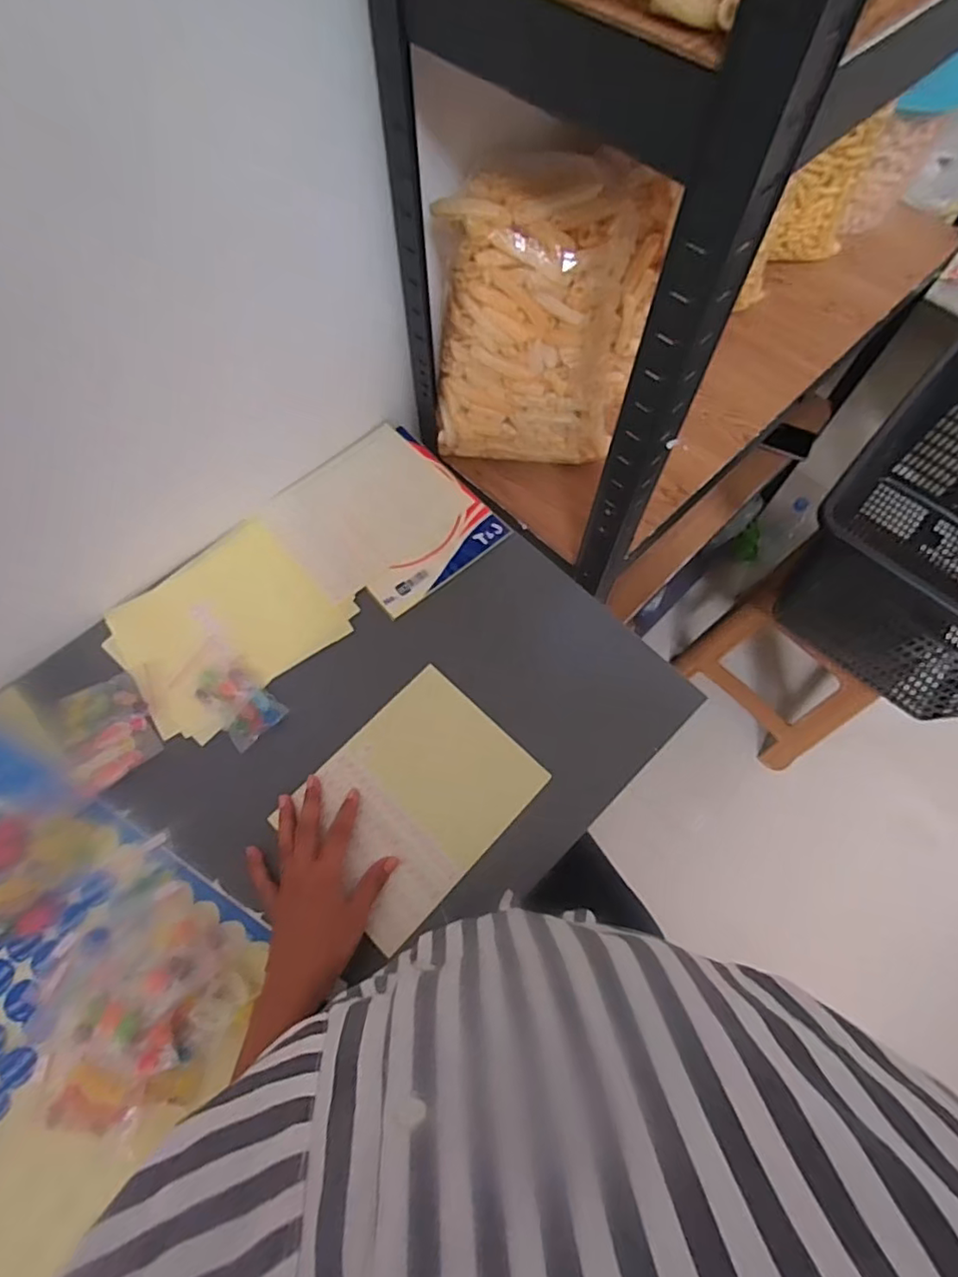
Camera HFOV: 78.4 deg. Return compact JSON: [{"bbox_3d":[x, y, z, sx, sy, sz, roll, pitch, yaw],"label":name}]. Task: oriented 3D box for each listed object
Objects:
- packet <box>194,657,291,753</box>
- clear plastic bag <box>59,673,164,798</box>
[{"bbox_3d":[-0.235,0.057,0.568,0.053,0.013,0.087,-42,73,-16],"label":"packet"},{"bbox_3d":[-0.351,0.087,0.551,0.076,0.013,0.098,-29,70,-12],"label":"clear plastic bag"}]

